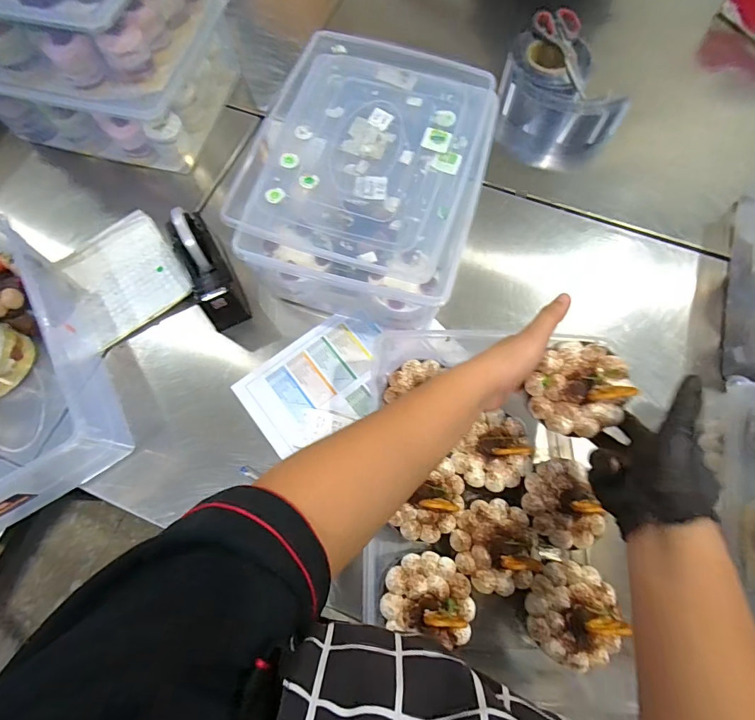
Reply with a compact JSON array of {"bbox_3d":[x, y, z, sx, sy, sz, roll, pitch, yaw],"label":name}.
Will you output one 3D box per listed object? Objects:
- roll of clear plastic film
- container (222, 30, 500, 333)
[{"bbox_3d":[0.329,-0.469,0.771,0.228,0.135,0.126,33,74,11],"label":"roll of clear plastic film"},{"bbox_3d":[-0.009,-0.263,0.620,0.300,0.140,0.376,14,72,6],"label":"container"}]

